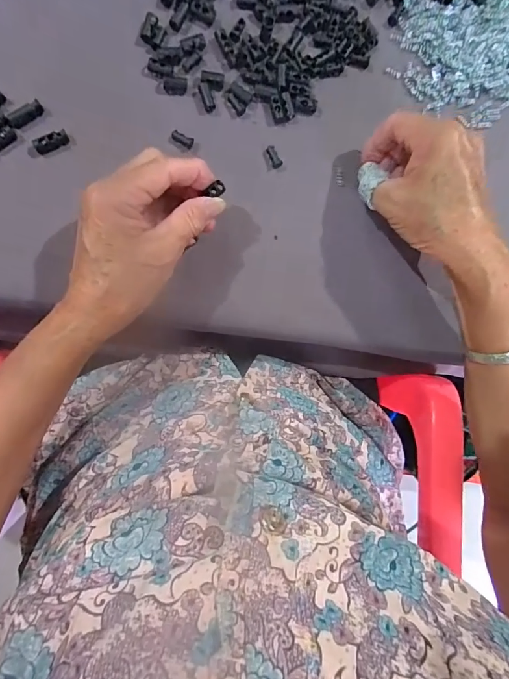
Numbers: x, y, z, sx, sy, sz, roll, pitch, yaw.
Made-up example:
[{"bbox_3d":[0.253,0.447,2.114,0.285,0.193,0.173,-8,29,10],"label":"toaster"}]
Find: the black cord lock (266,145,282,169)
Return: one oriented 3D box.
[{"bbox_3d":[0.016,-0.145,0.311,0.009,0.004,0.019,-25,93,-9],"label":"black cord lock"}]

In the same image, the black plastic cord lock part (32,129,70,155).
[{"bbox_3d":[-0.147,-0.143,0.285,0.024,0.007,0.011,-36,95,-21],"label":"black plastic cord lock part"}]

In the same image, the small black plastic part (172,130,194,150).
[{"bbox_3d":[-0.055,-0.153,0.301,0.017,0.004,0.009,26,85,-8],"label":"small black plastic part"}]

